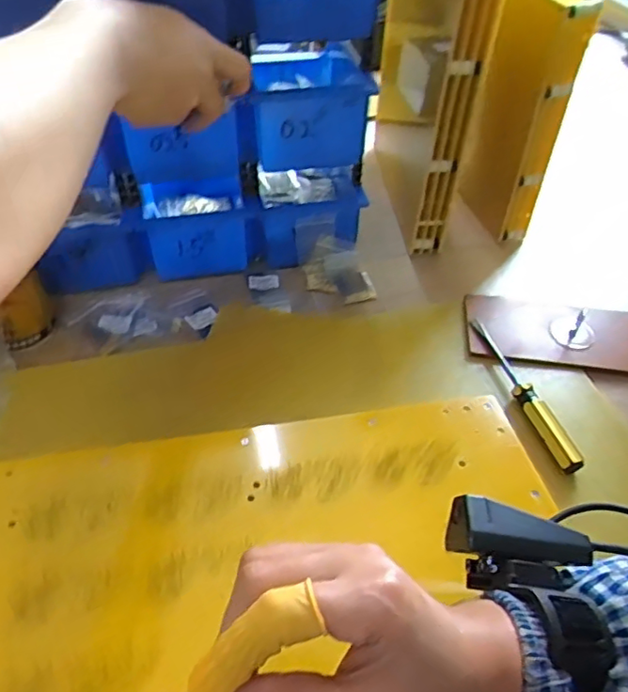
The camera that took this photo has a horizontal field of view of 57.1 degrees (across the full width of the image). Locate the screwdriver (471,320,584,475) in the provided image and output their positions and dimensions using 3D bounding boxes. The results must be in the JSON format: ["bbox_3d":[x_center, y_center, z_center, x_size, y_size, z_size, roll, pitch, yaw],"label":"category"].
[{"bbox_3d":[0.176,0.034,0.493,0.015,0.023,0.165,-10,48,-11],"label":"screwdriver"}]

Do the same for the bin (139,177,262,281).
[{"bbox_3d":[-0.129,-0.149,0.619,0.113,0.073,0.151,-12,49,-14],"label":"bin"}]

